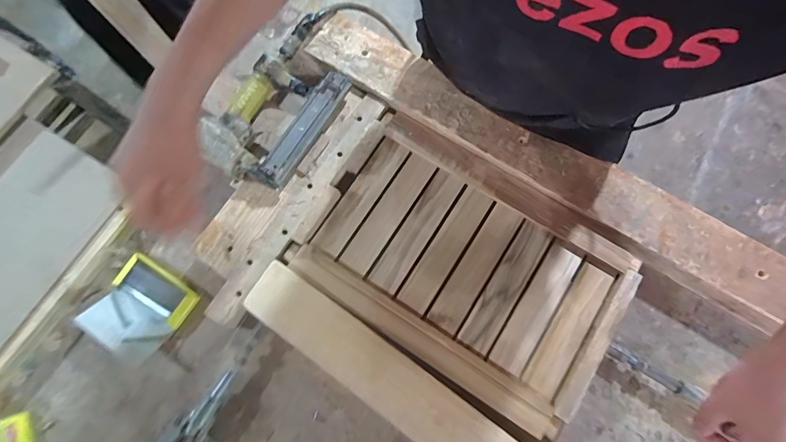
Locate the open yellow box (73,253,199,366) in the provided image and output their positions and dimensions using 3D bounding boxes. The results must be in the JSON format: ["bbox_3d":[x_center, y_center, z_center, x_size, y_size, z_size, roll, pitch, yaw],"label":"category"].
[{"bbox_3d":[-0.376,0.130,0.566,0.116,0.034,0.124,34,78,10],"label":"open yellow box"}]

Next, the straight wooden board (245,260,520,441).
[{"bbox_3d":[0.023,0.232,0.500,0.516,0.023,0.078,35,79,8],"label":"straight wooden board"}]

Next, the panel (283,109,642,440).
[{"bbox_3d":[0.101,0.060,0.572,0.451,0.052,0.295,33,77,10],"label":"panel"}]

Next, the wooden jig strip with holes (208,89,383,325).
[{"bbox_3d":[-0.143,-0.030,0.578,0.046,0.011,0.404,31,78,8],"label":"wooden jig strip with holes"}]

